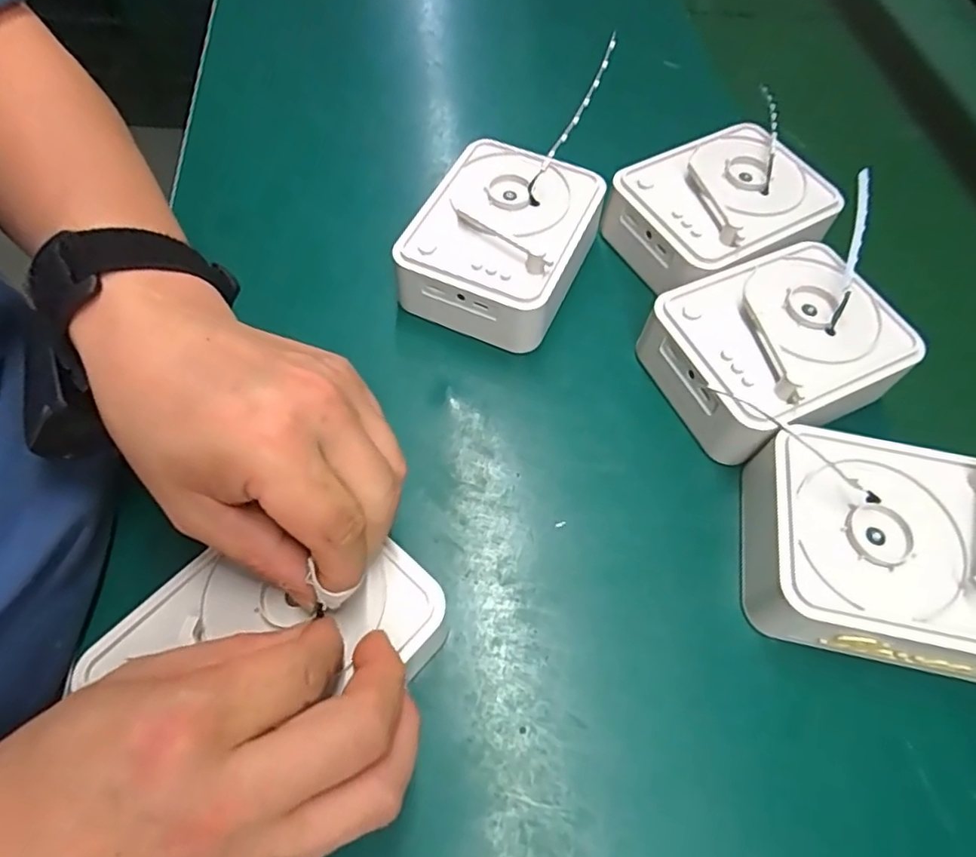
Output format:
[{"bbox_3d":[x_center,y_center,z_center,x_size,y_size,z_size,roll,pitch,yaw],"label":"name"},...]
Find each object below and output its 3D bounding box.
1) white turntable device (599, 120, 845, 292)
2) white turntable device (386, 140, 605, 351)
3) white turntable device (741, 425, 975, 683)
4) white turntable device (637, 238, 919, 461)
[{"bbox_3d":[0.153,-0.142,0.395,0.126,0.050,0.100,-22,65,-17],"label":"white turntable device"},{"bbox_3d":[0.011,-0.118,0.378,0.101,0.054,0.125,23,61,8],"label":"white turntable device"},{"bbox_3d":[0.190,0.059,0.288,0.133,0.051,0.101,15,60,3],"label":"white turntable device"},{"bbox_3d":[0.164,-0.043,0.344,0.122,0.054,0.096,-20,64,-16],"label":"white turntable device"}]

